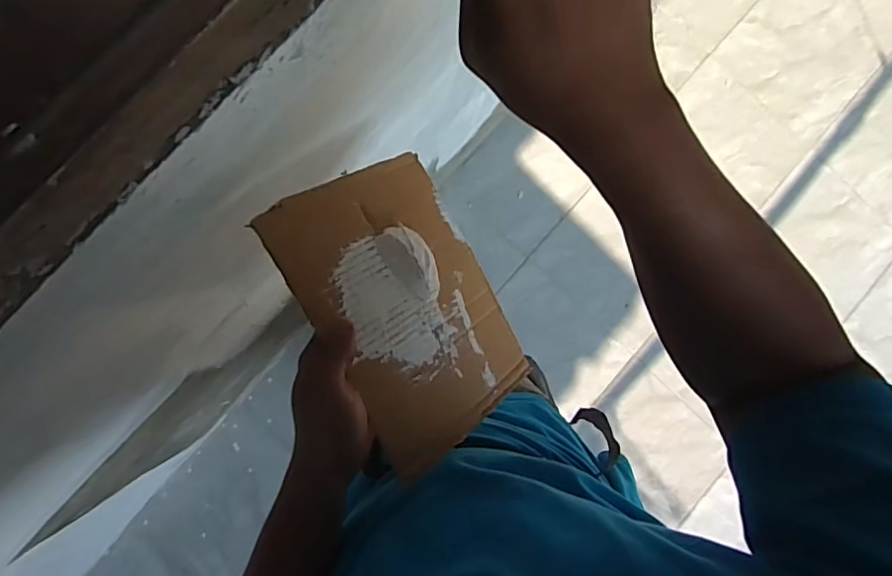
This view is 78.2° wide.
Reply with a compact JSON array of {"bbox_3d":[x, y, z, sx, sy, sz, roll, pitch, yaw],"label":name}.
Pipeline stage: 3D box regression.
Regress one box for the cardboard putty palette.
[{"bbox_3d":[-0.025,0.011,0.470,0.183,0.020,0.238,-36,99,-42],"label":"cardboard putty palette"}]

